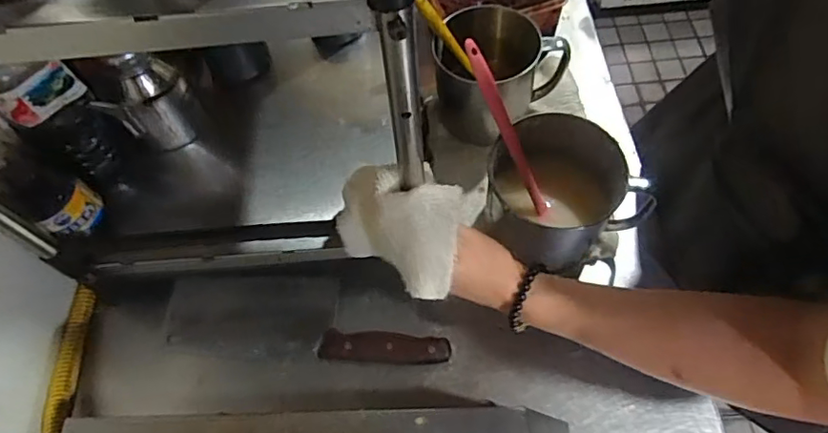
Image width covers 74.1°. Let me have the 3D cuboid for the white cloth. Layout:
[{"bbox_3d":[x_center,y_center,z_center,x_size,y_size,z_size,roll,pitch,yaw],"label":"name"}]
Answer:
[{"bbox_3d":[-0.013,0.014,0.426,0.115,0.090,0.076,17,64,12],"label":"white cloth"}]

